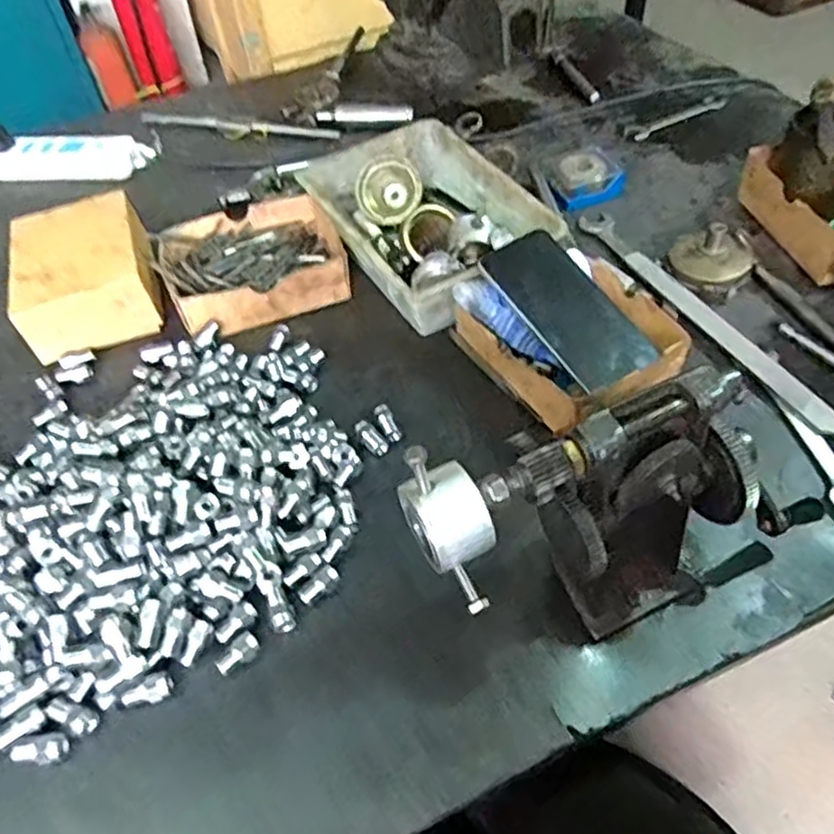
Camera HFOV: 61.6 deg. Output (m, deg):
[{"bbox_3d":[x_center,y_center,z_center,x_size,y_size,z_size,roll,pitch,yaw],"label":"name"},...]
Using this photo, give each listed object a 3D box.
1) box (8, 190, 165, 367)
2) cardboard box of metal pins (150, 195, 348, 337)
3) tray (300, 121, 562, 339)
[{"bbox_3d":[-0.323,-0.143,0.686,0.123,0.067,0.160,-17,51,-11],"label":"box"},{"bbox_3d":[-0.161,-0.151,0.695,0.171,0.050,0.144,-22,52,-14],"label":"cardboard box of metal pins"},{"bbox_3d":[0.009,-0.194,0.702,0.163,0.081,0.242,-29,54,-19],"label":"tray"}]

